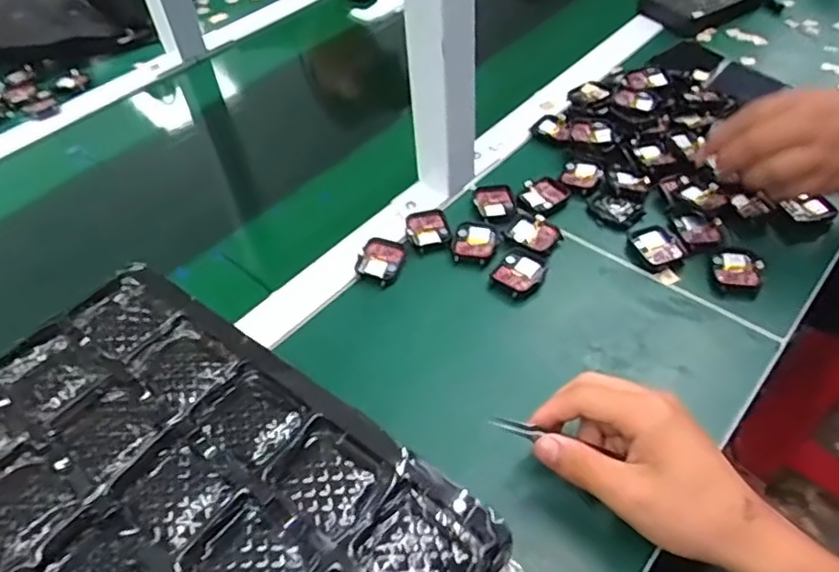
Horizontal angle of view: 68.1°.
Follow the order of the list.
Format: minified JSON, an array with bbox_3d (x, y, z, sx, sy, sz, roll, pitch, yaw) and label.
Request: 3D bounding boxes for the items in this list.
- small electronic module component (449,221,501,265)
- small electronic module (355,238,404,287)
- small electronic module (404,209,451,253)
[{"bbox_3d":[0.048,-0.039,0.545,0.041,0.004,0.047,10,50,14],"label":"small electronic module component"},{"bbox_3d":[-0.033,-0.023,0.537,0.038,0.006,0.046,16,52,19],"label":"small electronic module"},{"bbox_3d":[0.008,-0.052,0.559,0.038,0.004,0.046,-12,48,-5],"label":"small electronic module"}]

